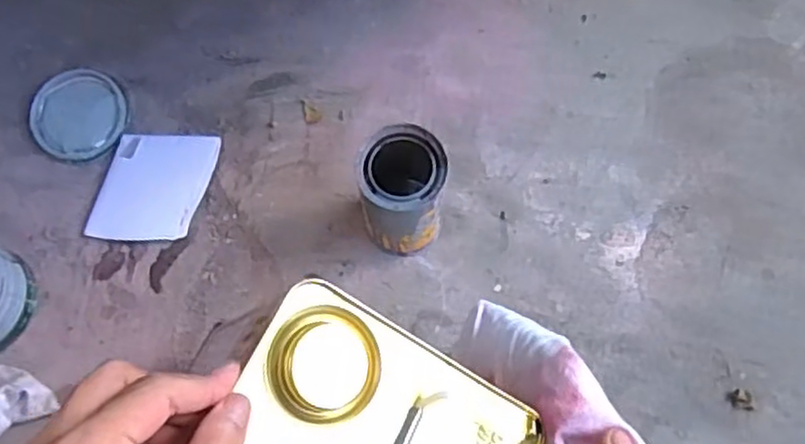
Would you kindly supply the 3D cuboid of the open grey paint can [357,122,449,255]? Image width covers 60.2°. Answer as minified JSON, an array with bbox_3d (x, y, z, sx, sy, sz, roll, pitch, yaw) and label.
[{"bbox_3d":[-0.002,-0.022,0.600,0.073,0.130,0.079,8,74,2],"label":"open grey paint can"}]

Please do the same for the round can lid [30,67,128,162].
[{"bbox_3d":[-0.321,-0.107,0.687,0.092,0.006,0.088,0,74,-1],"label":"round can lid"}]

